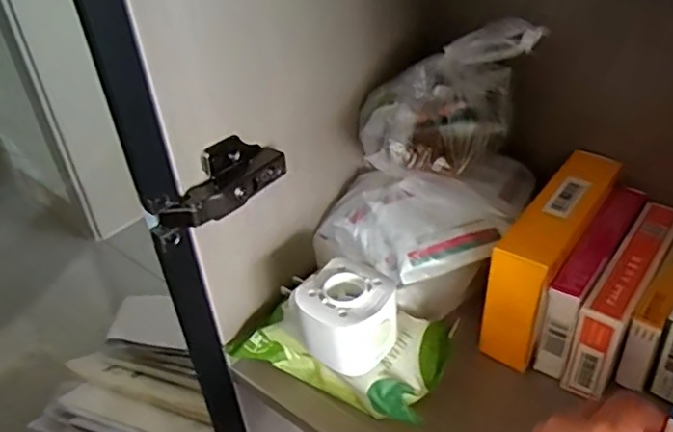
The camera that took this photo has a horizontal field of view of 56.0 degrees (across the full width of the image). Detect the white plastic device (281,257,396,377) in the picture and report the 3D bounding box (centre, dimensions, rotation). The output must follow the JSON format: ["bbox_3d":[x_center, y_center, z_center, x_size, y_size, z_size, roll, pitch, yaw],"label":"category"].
[{"bbox_3d":[0.005,0.065,0.412,0.054,0.047,0.058,-32,44,-31],"label":"white plastic device"}]

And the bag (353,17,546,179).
[{"bbox_3d":[0.074,-0.083,0.442,0.117,0.094,0.083,-6,36,0],"label":"bag"}]

